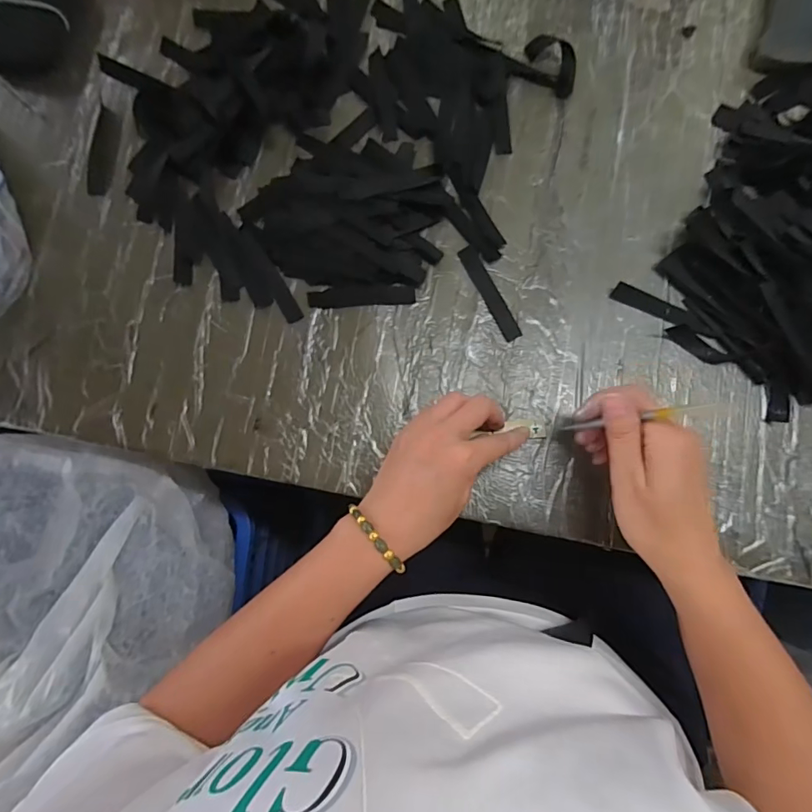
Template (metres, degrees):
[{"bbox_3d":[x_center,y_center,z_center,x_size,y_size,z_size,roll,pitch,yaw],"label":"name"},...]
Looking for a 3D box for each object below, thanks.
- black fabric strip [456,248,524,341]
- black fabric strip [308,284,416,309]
[{"bbox_3d":[0.073,-0.099,0.404,0.016,0.004,0.091,-27,82,-2],"label":"black fabric strip"},{"bbox_3d":[-0.038,-0.095,0.403,0.091,0.007,0.016,-3,82,2],"label":"black fabric strip"}]

